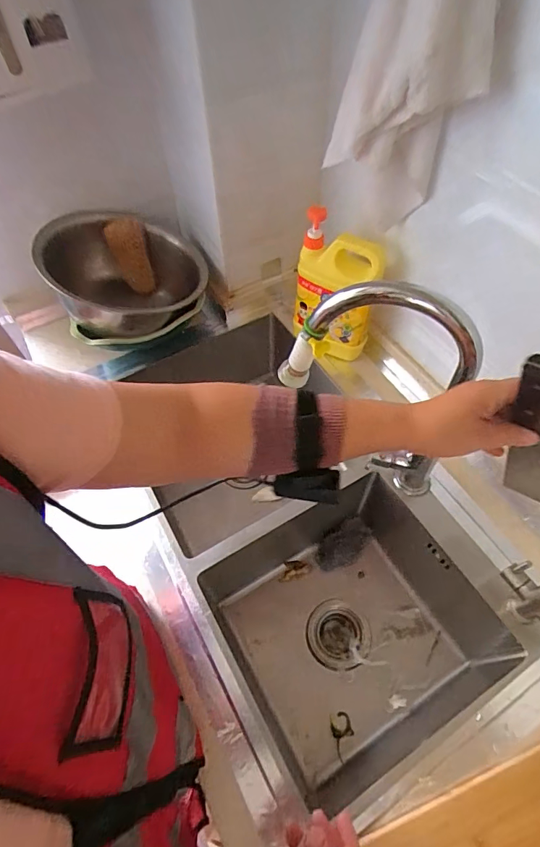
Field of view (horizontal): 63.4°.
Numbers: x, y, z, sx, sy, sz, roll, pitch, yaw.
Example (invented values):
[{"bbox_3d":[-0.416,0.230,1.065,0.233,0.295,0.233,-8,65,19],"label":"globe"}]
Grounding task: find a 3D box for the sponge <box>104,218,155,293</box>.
[{"bbox_3d":[-0.285,-0.344,0.906,0.071,0.141,0.022,-23,29,-13],"label":"sponge"}]

